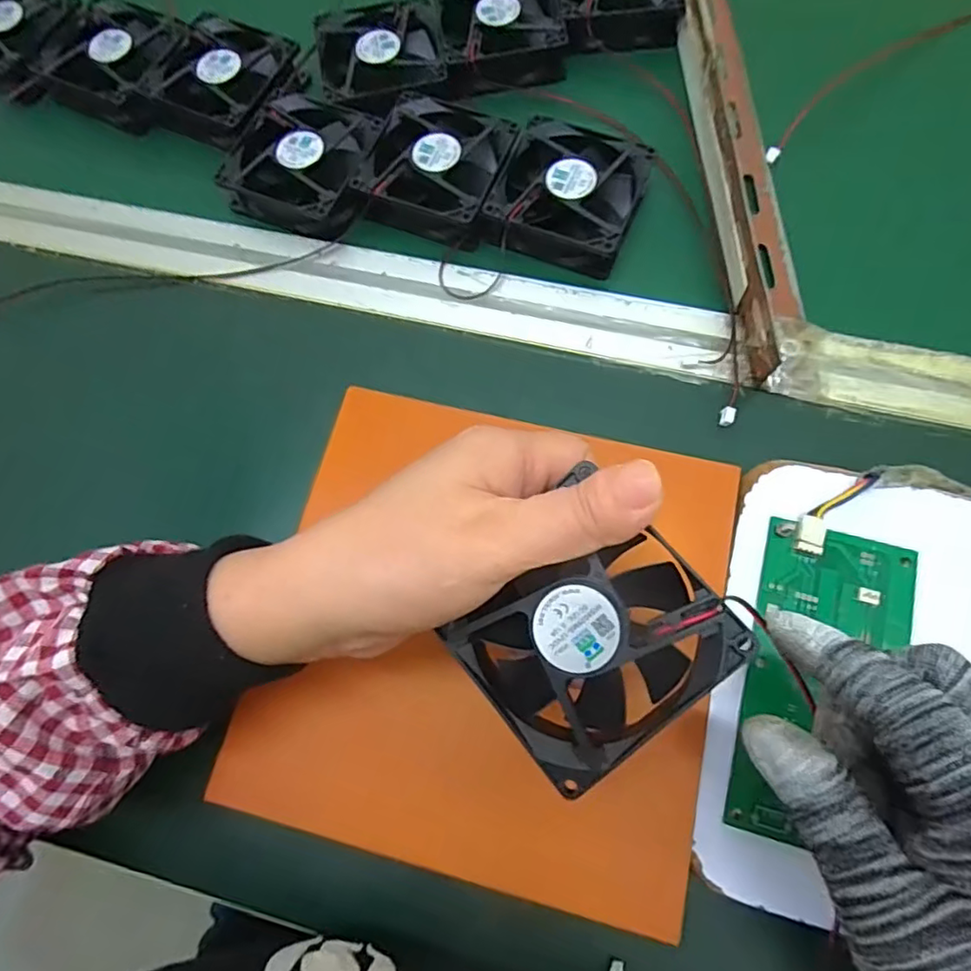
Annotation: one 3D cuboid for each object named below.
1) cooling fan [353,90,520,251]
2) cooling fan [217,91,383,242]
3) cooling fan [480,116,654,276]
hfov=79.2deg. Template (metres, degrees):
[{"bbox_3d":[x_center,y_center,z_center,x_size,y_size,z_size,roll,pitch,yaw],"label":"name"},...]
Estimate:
[{"bbox_3d":[-0.029,-0.193,0.360,0.082,0.029,0.083,22,71,11],"label":"cooling fan"},{"bbox_3d":[-0.110,-0.200,0.367,0.085,0.027,0.082,22,71,11],"label":"cooling fan"},{"bbox_3d":[0.049,-0.170,0.349,0.078,0.028,0.085,20,70,10],"label":"cooling fan"}]

